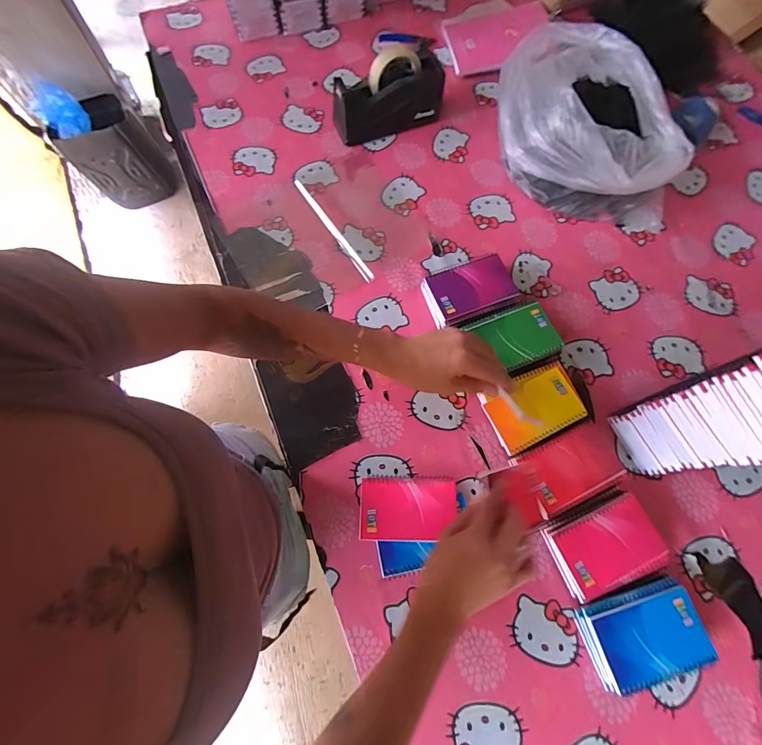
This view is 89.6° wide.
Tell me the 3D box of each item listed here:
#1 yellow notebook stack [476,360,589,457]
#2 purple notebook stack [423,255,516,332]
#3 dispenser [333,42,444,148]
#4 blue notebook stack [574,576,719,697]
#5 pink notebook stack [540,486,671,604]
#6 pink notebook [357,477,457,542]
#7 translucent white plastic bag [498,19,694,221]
[{"bbox_3d":[0.226,0.050,0.566,0.140,0.040,0.095,-23,73,-10],"label":"yellow notebook stack"},{"bbox_3d":[0.144,-0.129,0.629,0.142,0.040,0.096,-21,73,-9],"label":"purple notebook stack"},{"bbox_3d":[0.012,-0.518,0.719,0.204,0.122,0.061,-18,72,-8],"label":"dispenser"},{"bbox_3d":[0.327,0.324,0.480,0.133,0.033,0.093,-15,72,-7],"label":"blue notebook stack"},{"bbox_3d":[0.296,0.227,0.512,0.138,0.034,0.102,-23,73,-10],"label":"pink notebook stack"},{"bbox_3d":[0.037,0.186,0.527,0.128,0.010,0.083,0,68,3],"label":"pink notebook"},{"bbox_3d":[0.366,-0.468,0.688,0.268,0.162,0.357,-1,71,-2],"label":"translucent white plastic bag"}]

